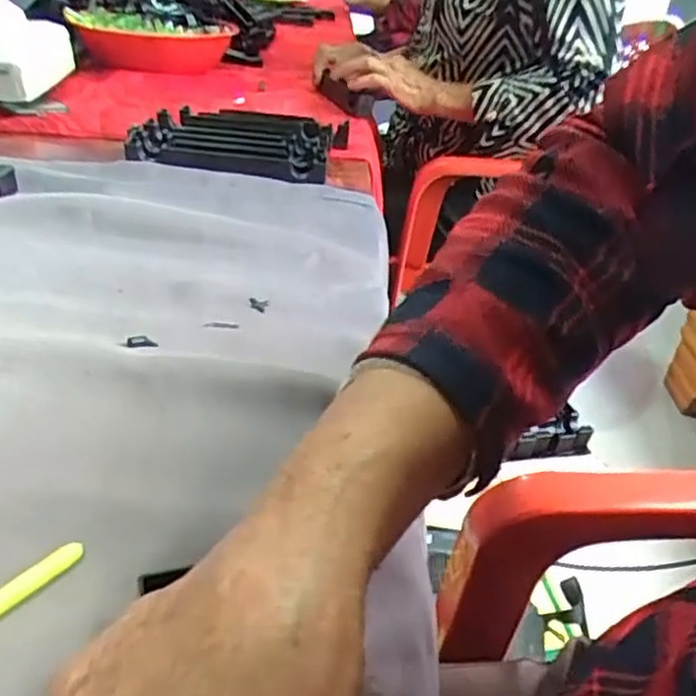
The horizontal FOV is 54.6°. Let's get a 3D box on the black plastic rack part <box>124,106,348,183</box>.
[{"bbox_3d":[-0.113,-0.214,0.706,0.208,0.030,0.154,5,33,-1],"label":"black plastic rack part"}]

